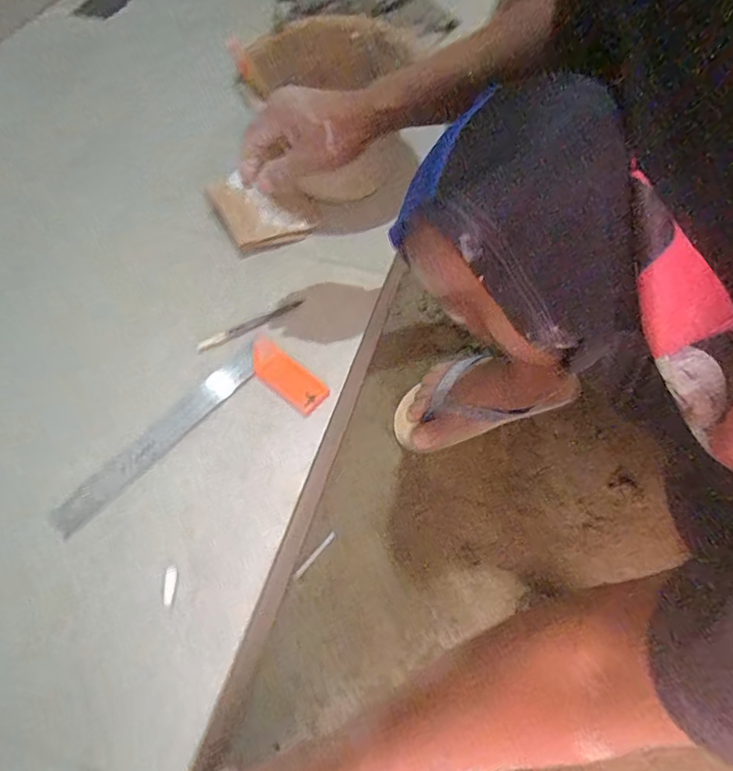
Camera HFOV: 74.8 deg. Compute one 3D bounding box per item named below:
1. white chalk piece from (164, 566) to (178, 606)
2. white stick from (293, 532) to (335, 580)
[{"bbox_3d":[-0.193,0.197,0.472,0.011,0.008,0.035,-2,60,0],"label":"white chalk piece"},{"bbox_3d":[-0.061,0.202,0.569,0.008,0.005,0.068,36,67,19],"label":"white stick"}]

